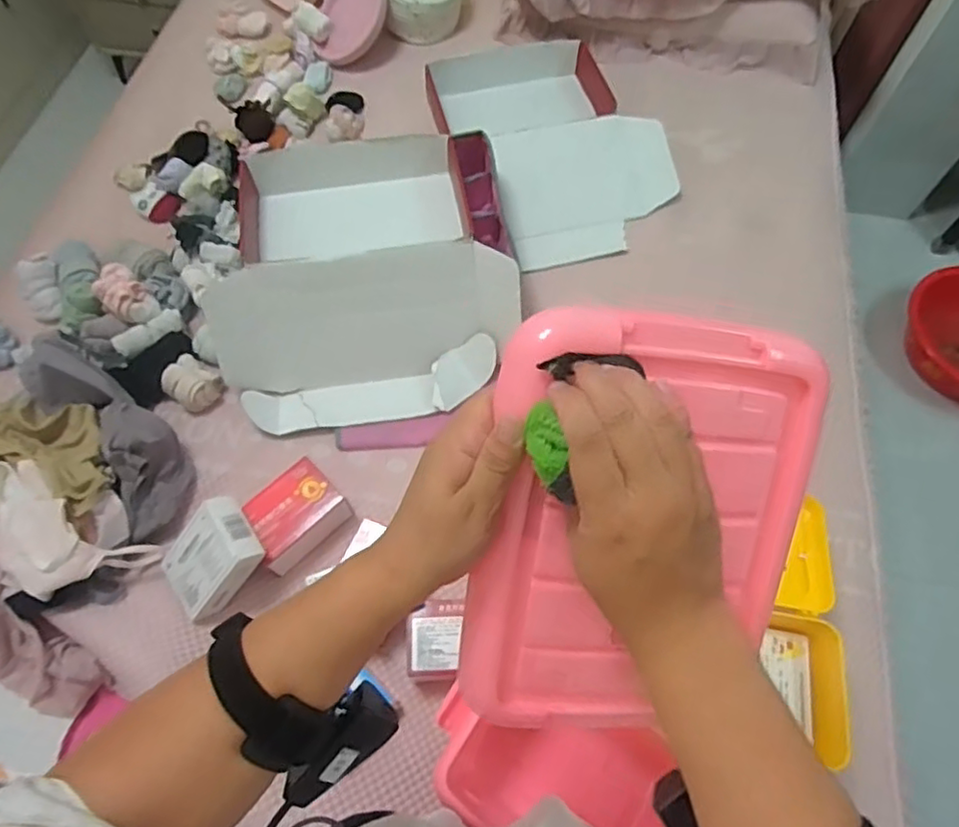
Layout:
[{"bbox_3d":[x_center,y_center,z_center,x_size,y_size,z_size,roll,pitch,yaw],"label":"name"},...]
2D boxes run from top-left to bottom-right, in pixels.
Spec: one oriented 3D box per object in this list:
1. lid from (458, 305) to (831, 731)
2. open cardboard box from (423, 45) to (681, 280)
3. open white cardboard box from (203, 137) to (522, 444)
[{"bbox_3d":[0.094,0.073,0.365,0.188,0.024,0.252,5,102,-11],"label":"lid"},{"bbox_3d":[0.132,-0.536,1.242,0.394,0.090,0.536,-19,65,-10],"label":"open cardboard box"},{"bbox_3d":[-0.188,-0.233,1.021,0.455,0.158,0.463,-8,64,-4],"label":"open white cardboard box"}]

